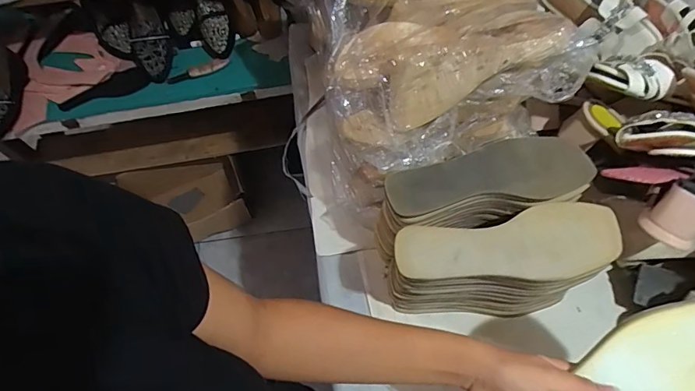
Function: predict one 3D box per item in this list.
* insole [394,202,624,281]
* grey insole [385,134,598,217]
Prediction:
[{"bbox_3d":[0.173,0.053,0.475,0.240,0.014,0.082,-6,60,-5],"label":"insole"},{"bbox_3d":[0.158,-0.025,0.503,0.225,0.020,0.072,-11,61,-5],"label":"grey insole"}]

